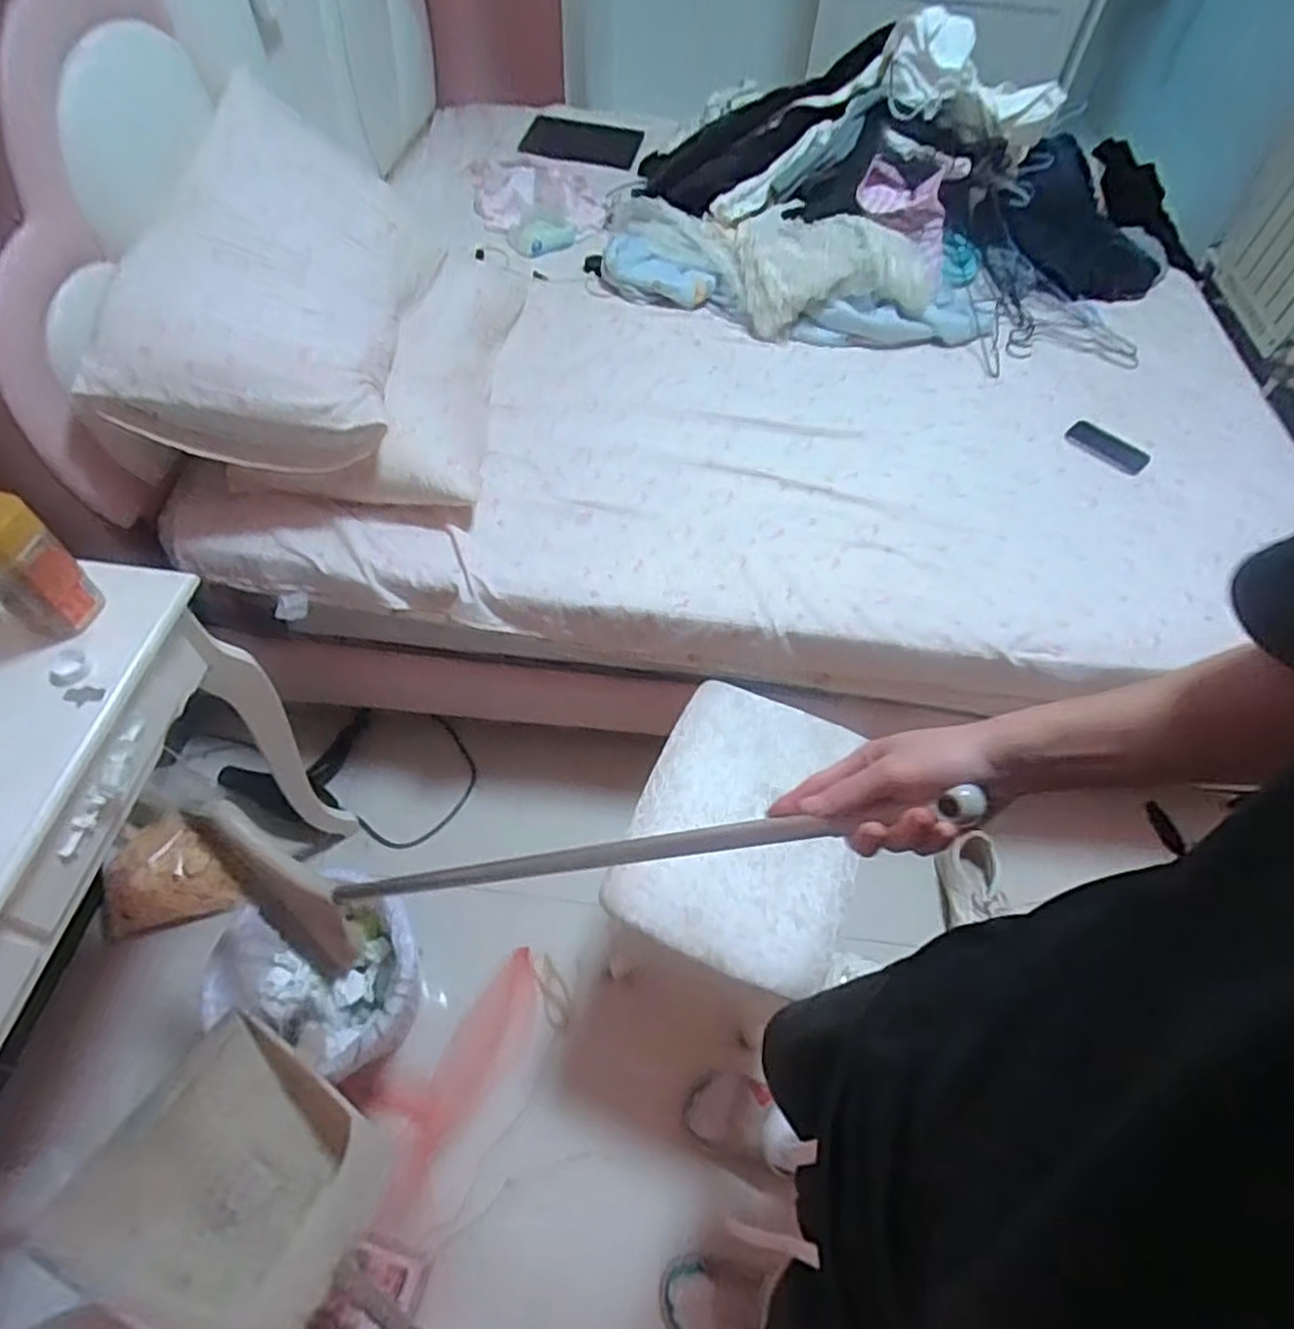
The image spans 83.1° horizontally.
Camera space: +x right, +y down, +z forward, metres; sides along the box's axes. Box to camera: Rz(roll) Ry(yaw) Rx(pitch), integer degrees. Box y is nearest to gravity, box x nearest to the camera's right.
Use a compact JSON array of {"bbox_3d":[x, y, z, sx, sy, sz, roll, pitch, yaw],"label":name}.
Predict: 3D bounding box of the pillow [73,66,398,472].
[{"bbox_3d":[-0.568,-0.616,1.157,0.392,0.145,0.645,17,63,-33],"label":"pillow"}]

